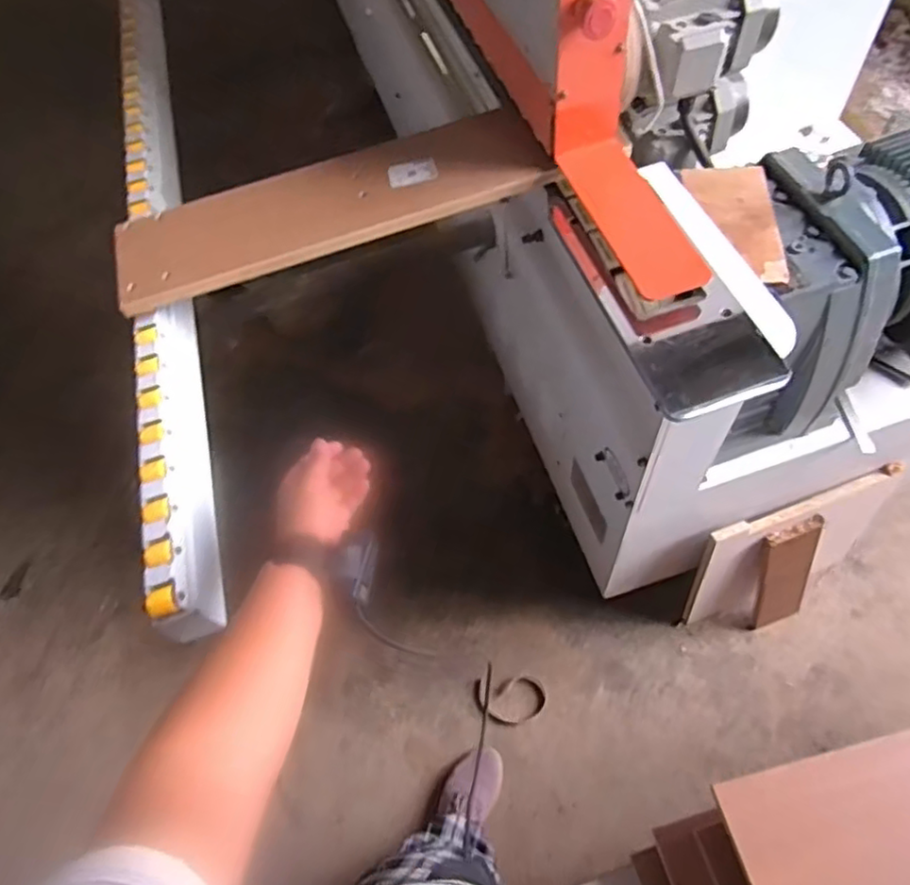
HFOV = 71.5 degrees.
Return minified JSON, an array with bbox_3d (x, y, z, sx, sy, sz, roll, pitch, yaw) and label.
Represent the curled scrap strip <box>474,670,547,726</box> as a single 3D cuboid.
[{"bbox_3d":[0.119,0.563,1.384,0.153,0.038,0.102,6,62,11],"label":"curled scrap strip"}]

